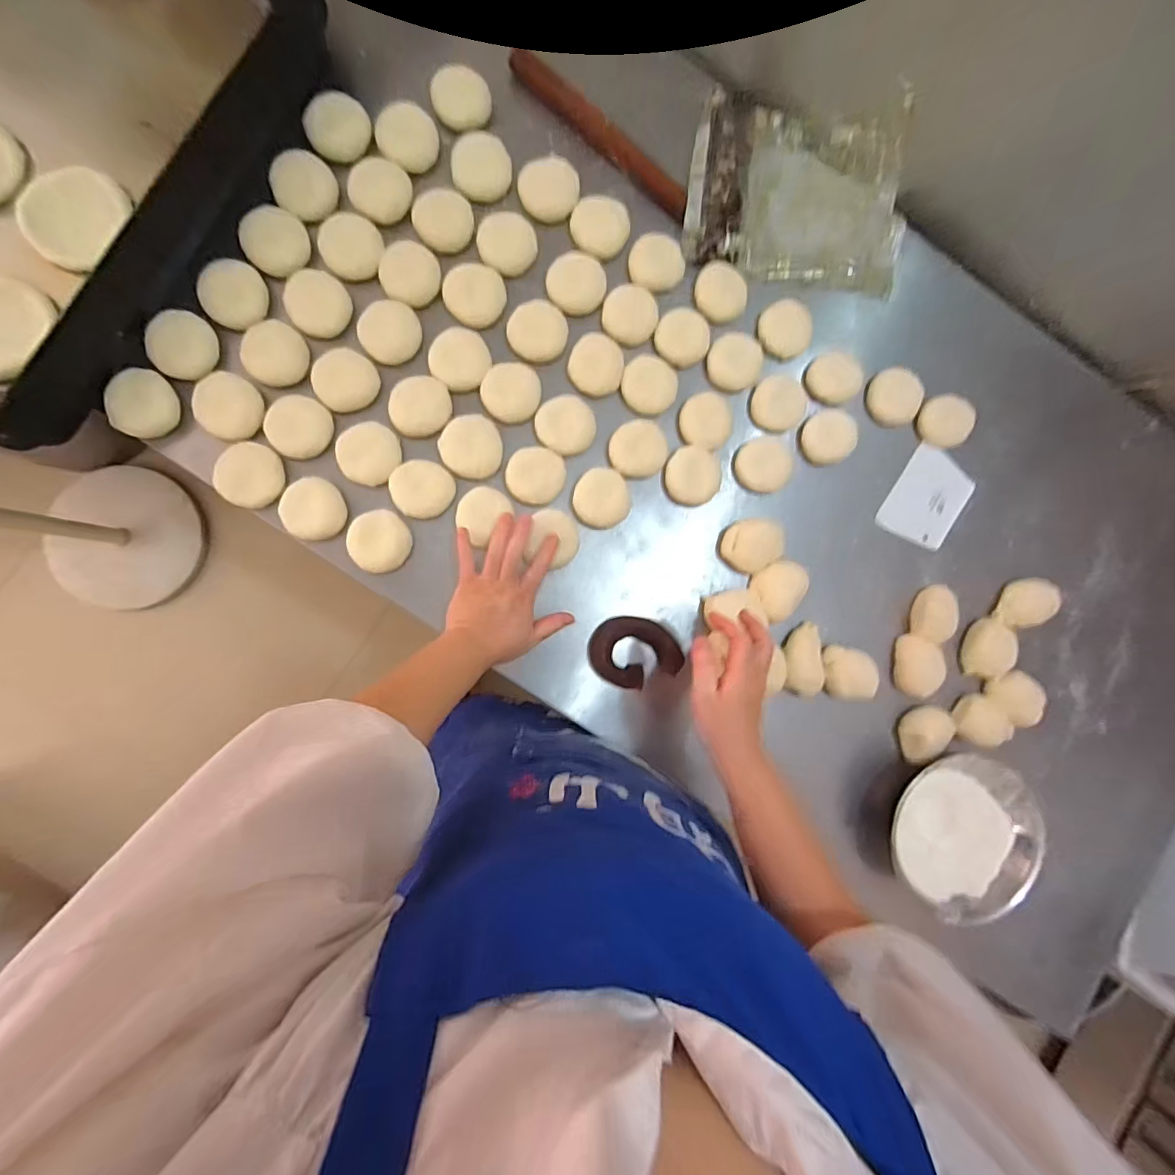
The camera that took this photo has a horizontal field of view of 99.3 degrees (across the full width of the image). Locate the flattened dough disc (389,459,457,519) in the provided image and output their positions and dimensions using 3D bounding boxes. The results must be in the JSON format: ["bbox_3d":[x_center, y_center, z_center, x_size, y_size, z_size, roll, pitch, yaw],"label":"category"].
[{"bbox_3d":[-0.187,-0.113,0.565,0.067,0.012,0.063,0,87,-6],"label":"flattened dough disc"}]

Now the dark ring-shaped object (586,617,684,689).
[{"bbox_3d":[0.060,0.079,0.595,0.112,0.022,0.080,18,85,-5],"label":"dark ring-shaped object"}]

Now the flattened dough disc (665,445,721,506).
[{"bbox_3d":[0.130,-0.137,0.611,0.071,0.025,0.070,0,87,-6],"label":"flattened dough disc"}]

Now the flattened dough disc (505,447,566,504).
[{"bbox_3d":[-0.060,-0.131,0.585,0.067,0.016,0.062,0,87,-6],"label":"flattened dough disc"}]

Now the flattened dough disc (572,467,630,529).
[{"bbox_3d":[0.018,-0.106,0.597,0.068,0.016,0.070,0,87,-6],"label":"flattened dough disc"}]

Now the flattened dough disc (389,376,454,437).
[{"bbox_3d":[-0.192,-0.209,0.573,0.069,0.015,0.061,-24,90,-7],"label":"flattened dough disc"}]

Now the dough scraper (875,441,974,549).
[{"bbox_3d":[0.445,-0.114,0.651,0.091,0.007,0.123,33,89,-3],"label":"dough scraper"}]

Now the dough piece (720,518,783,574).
[{"bbox_3d":[0.208,-0.050,0.615,0.077,0.032,0.065,-5,88,-6],"label":"dough piece"}]

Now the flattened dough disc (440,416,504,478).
[{"bbox_3d":[-0.133,-0.163,0.577,0.069,0.014,0.069,0,87,-6],"label":"flattened dough disc"}]

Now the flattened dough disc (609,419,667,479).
[{"bbox_3d":[0.061,-0.166,0.600,0.064,0.023,0.065,0,87,-6],"label":"flattened dough disc"}]

